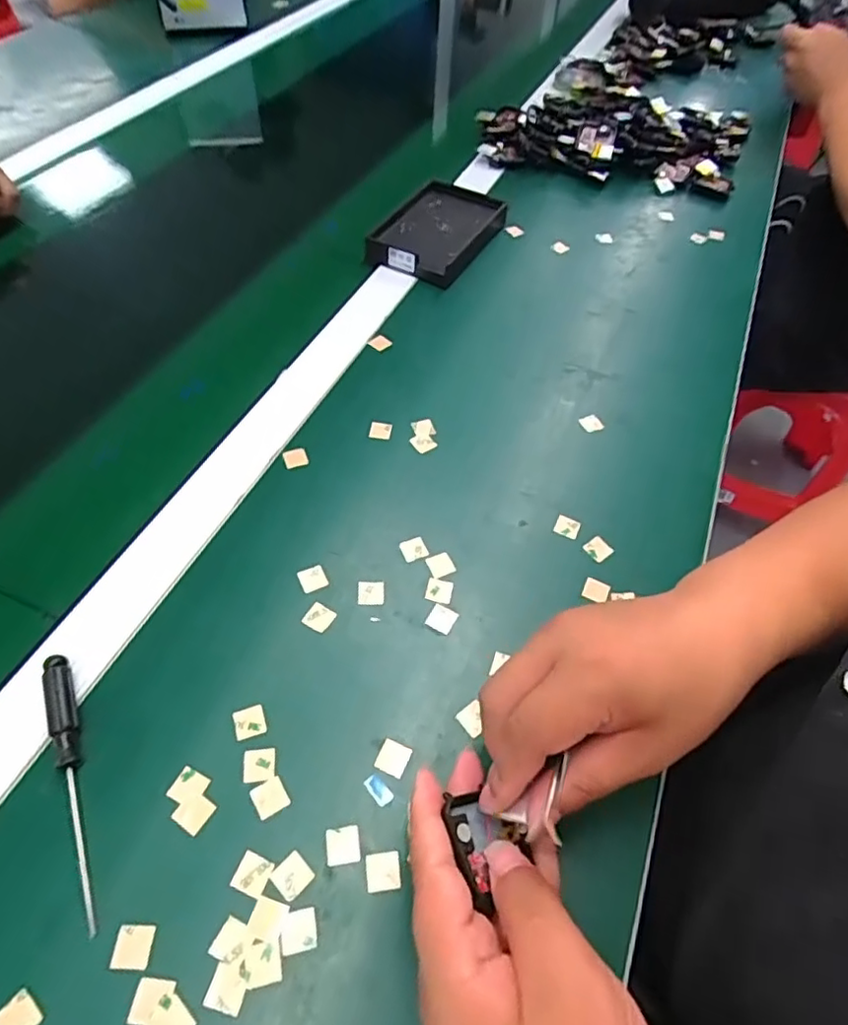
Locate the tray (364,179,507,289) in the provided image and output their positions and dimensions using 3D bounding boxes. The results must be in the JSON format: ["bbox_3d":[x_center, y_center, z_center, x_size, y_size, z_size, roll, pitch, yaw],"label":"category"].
[{"bbox_3d":[0.013,-0.281,0.595,0.092,0.024,0.139,23,56,13],"label":"tray"}]

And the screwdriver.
[{"bbox_3d":[-0.172,0.130,0.293,0.014,0.015,0.131,-18,57,-15],"label":"screwdriver"}]

